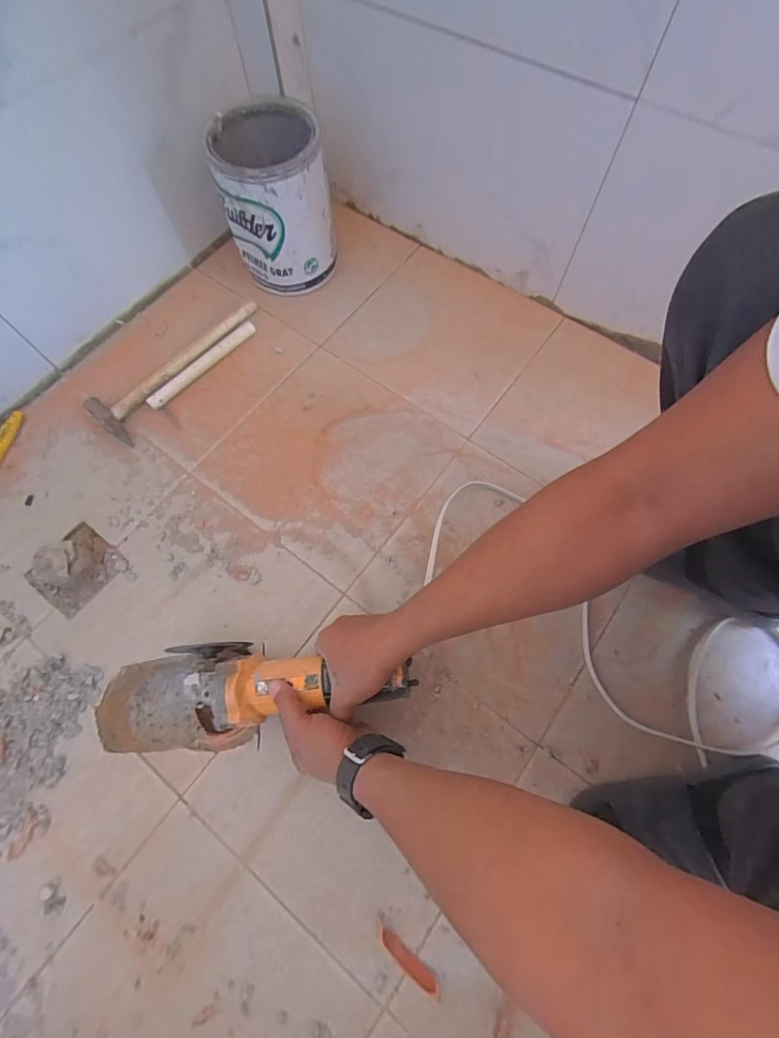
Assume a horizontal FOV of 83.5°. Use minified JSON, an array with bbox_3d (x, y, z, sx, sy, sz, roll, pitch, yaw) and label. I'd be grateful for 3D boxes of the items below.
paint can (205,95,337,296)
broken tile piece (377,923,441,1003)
[{"bbox_3d":[-0.186,-0.524,0.720,0.163,0.193,0.192,-16,69,-4],"label":"paint can"},{"bbox_3d":[0.018,0.452,0.445,0.078,0.011,0.018,37,74,15],"label":"broken tile piece"}]

